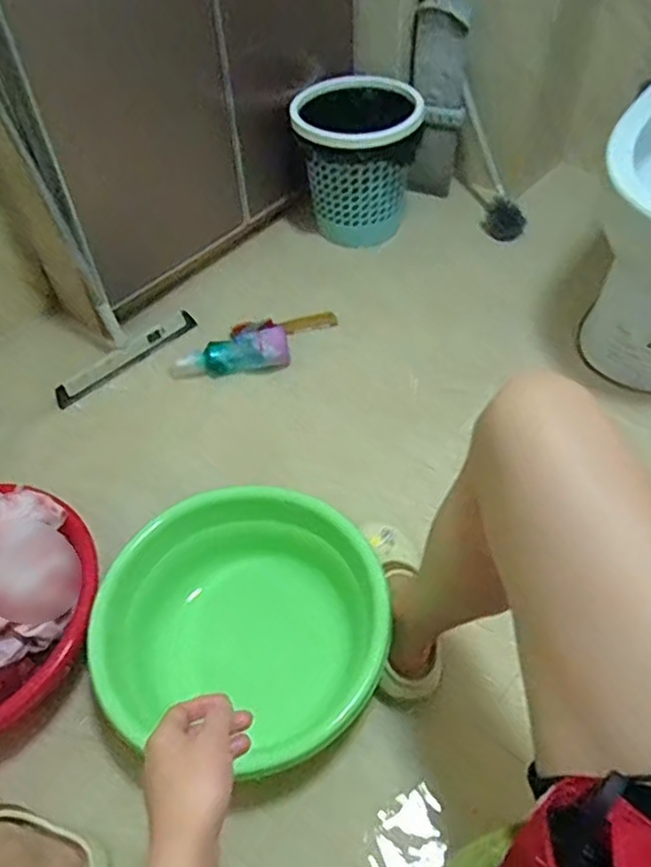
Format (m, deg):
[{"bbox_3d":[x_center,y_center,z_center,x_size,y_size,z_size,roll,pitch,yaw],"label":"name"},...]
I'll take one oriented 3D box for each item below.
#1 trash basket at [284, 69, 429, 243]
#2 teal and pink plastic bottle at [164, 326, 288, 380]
[{"bbox_3d":[0.060,-0.575,1.382,0.253,0.262,0.209,8,56,5],"label":"trash basket"},{"bbox_3d":[-0.182,-0.152,1.212,0.228,0.057,0.073,-3,56,-2],"label":"teal and pink plastic bottle"}]

